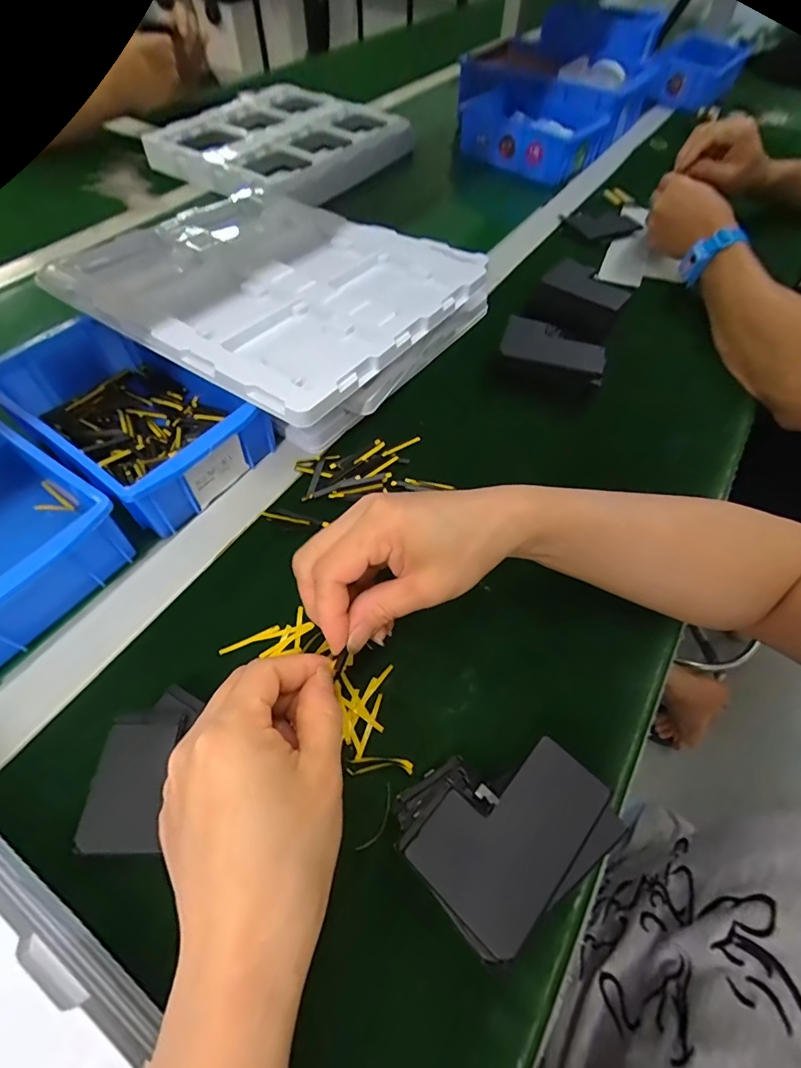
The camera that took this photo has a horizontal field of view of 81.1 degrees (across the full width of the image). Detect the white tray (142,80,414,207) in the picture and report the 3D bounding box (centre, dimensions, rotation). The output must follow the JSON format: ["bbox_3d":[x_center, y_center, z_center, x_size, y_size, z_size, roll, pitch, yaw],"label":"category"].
[{"bbox_3d":[-0.199,-0.669,0.796,0.356,0.066,0.425,17,58,9],"label":"white tray"}]

